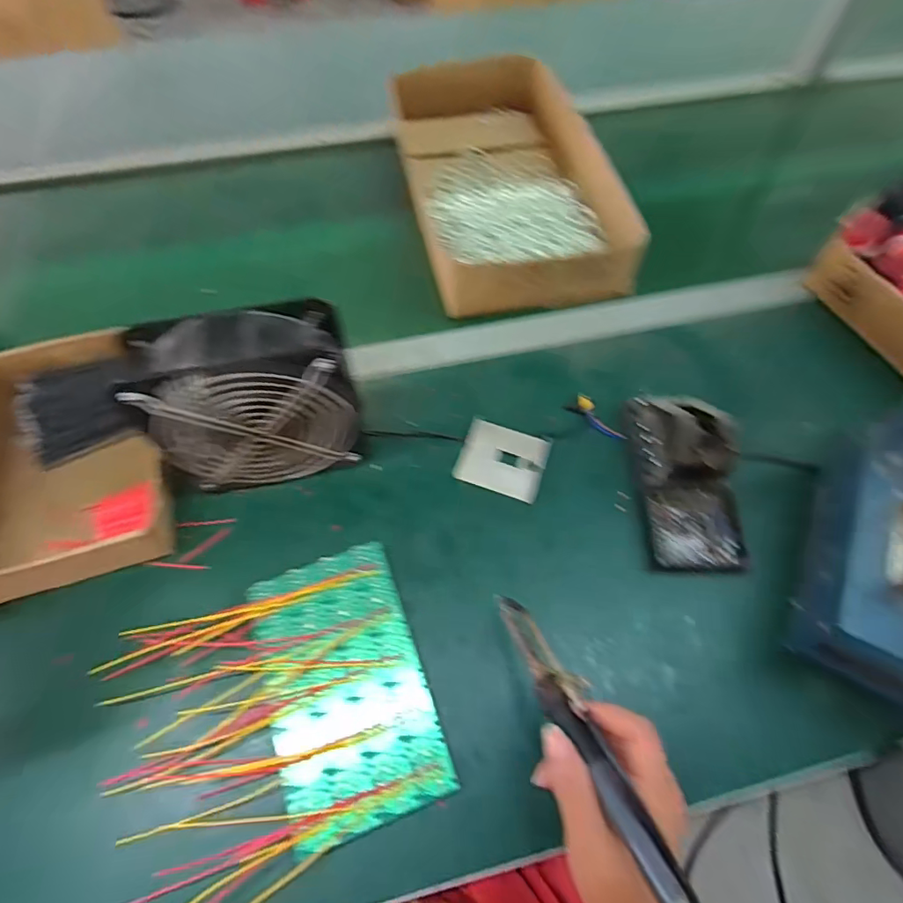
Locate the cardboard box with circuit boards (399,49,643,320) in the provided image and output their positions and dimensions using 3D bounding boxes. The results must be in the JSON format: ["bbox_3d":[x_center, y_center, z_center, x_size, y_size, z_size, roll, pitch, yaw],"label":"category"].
[{"bbox_3d":[0.059,-0.361,0.657,0.211,0.072,0.450,-10,59,-6],"label":"cardboard box with circuit boards"}]

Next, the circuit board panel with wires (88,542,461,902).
[{"bbox_3d":[-0.115,0.175,0.345,0.198,0.033,0.177,-23,62,-14],"label":"circuit board panel with wires"}]

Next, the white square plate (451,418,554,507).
[{"bbox_3d":[0.046,0.008,0.457,0.075,0.009,0.064,18,60,10],"label":"white square plate"}]

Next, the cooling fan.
[{"bbox_3d":[-0.148,-0.035,0.402,0.142,0.153,0.065,-10,59,-6],"label":"cooling fan"}]

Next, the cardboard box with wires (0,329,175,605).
[{"bbox_3d":[-0.325,0.009,0.426,0.146,0.068,0.203,-18,61,-11],"label":"cardboard box with wires"}]

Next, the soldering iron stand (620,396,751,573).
[{"bbox_3d":[0.196,0.014,0.417,0.077,0.065,0.154,0,59,-1],"label":"soldering iron stand"}]

